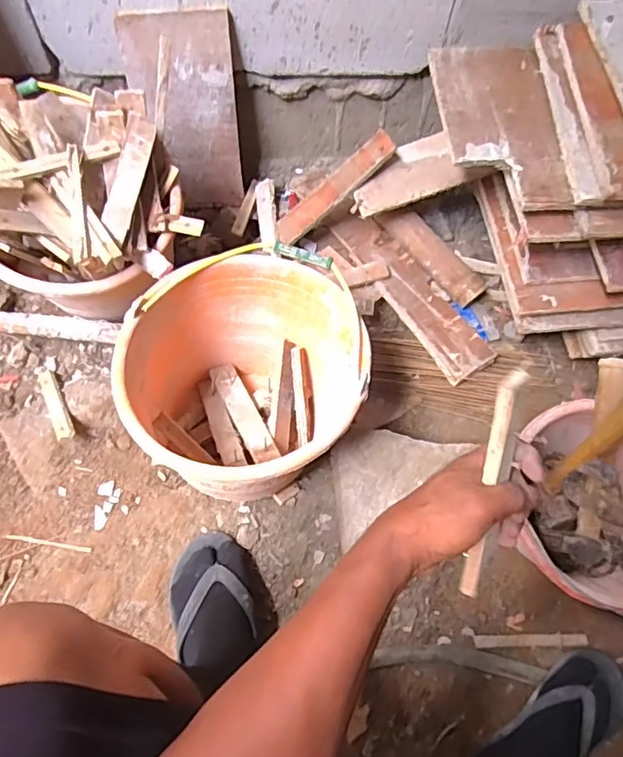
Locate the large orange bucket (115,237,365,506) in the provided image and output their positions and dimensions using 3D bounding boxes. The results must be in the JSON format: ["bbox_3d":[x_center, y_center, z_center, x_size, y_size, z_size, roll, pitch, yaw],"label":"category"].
[{"bbox_3d":[-0.083,0.001,0.724,0.286,0.238,0.266,1,64,-3],"label":"large orange bucket"}]

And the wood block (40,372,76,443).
[{"bbox_3d":[-0.376,0.036,0.795,0.024,0.015,0.147,-28,50,-15],"label":"wood block"}]

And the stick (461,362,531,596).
[{"bbox_3d":[0.136,0.090,0.411,0.018,0.211,0.015,-2,29,-4],"label":"stick"}]

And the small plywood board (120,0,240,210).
[{"bbox_3d":[-0.200,-0.423,0.884,0.161,0.301,0.010,-5,45,-6],"label":"small plywood board"}]

